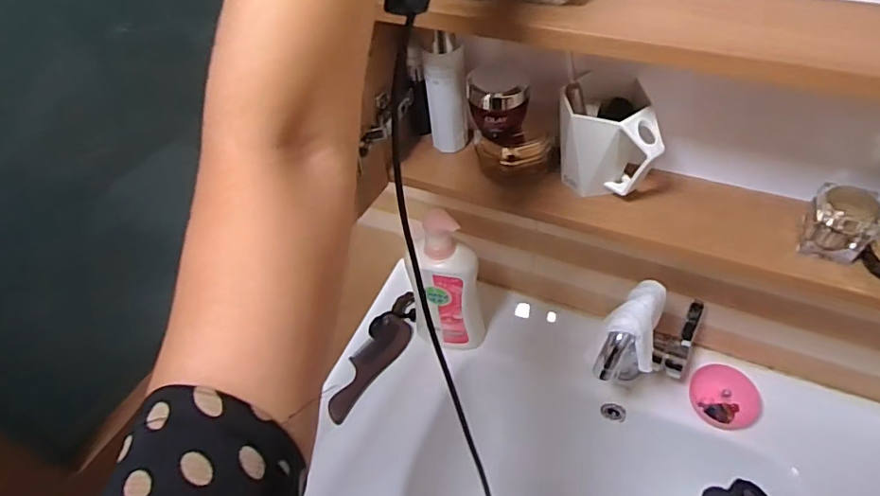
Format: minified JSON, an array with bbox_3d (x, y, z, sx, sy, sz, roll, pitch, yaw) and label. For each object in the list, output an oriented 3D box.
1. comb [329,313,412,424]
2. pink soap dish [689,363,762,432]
[{"bbox_3d":[-0.111,0.180,0.826,0.050,0.010,0.187,37,58,5],"label":"comb"},{"bbox_3d":[0.398,0.208,0.746,0.090,0.020,0.084,5,51,11],"label":"pink soap dish"}]

